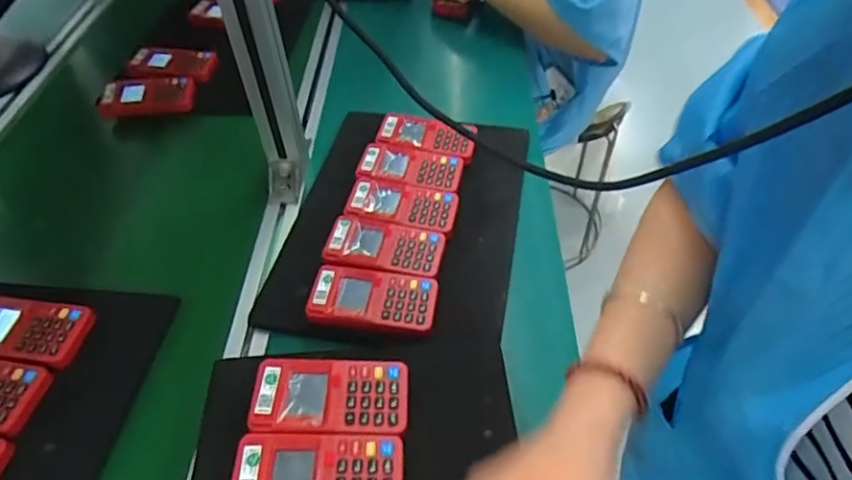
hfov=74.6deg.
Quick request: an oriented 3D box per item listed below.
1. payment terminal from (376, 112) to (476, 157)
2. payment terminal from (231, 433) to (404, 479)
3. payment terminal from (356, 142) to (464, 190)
[{"bbox_3d":[0.001,-0.131,0.689,0.116,0.018,0.051,9,52,9],"label":"payment terminal"},{"bbox_3d":[-0.078,0.173,0.406,0.120,0.019,0.062,-1,52,0],"label":"payment terminal"},{"bbox_3d":[-0.017,-0.088,0.650,0.118,0.015,0.057,9,52,8],"label":"payment terminal"}]

